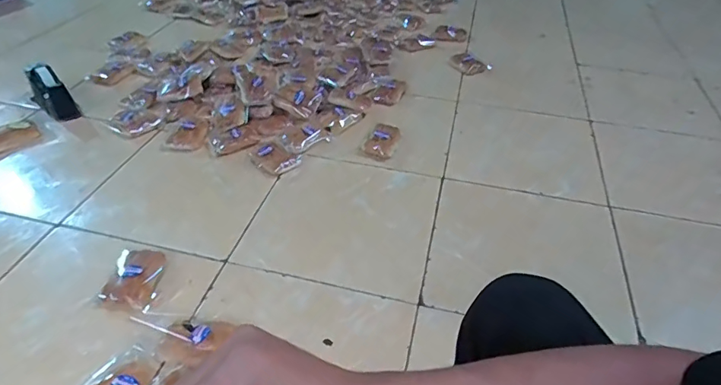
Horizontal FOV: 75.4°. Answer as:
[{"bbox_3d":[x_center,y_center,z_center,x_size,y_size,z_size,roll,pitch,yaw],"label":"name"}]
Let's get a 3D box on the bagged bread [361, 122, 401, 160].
[{"bbox_3d":[0.057,-0.141,1.273,0.091,0.036,0.123,18,44,16],"label":"bagged bread"}]

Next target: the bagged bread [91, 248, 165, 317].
[{"bbox_3d":[-0.443,0.167,0.906,0.111,0.034,0.139,4,41,2],"label":"bagged bread"}]

